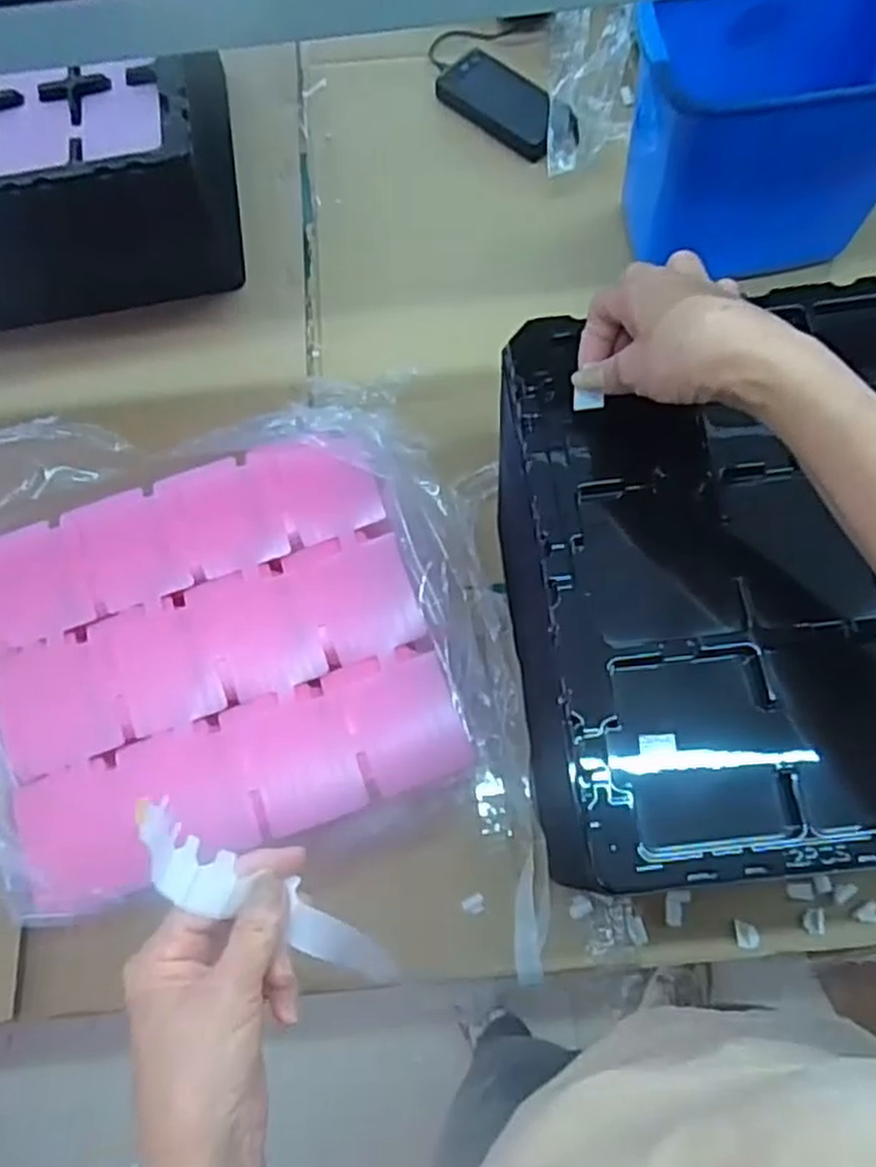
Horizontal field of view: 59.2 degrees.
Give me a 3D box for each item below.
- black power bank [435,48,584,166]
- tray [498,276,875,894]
[{"bbox_3d":[0.079,-0.542,0.868,0.176,0.017,0.081,42,78,14],"label":"black power bank"},{"bbox_3d":[0.236,-0.020,0.446,0.386,0.057,0.335,-5,72,1],"label":"tray"}]

